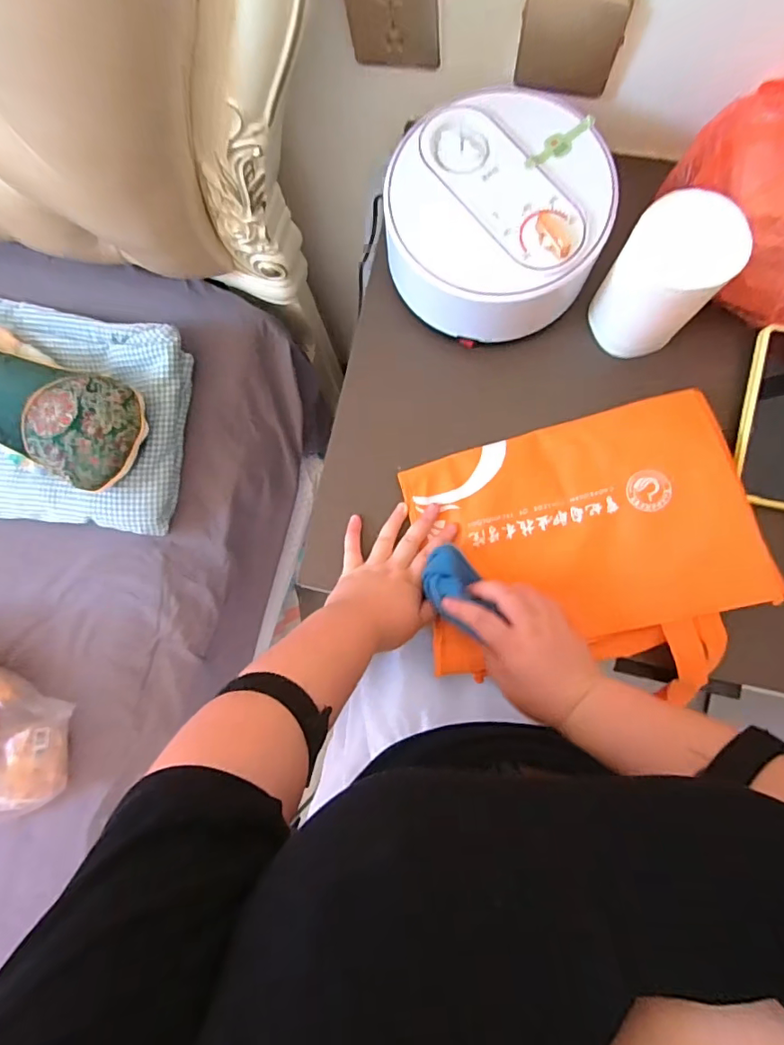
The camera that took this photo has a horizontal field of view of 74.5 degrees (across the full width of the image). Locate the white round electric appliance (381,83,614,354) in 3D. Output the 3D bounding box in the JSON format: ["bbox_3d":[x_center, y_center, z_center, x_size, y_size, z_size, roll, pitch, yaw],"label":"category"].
[{"bbox_3d":[0.100,-0.280,0.487,0.188,0.097,0.192,0,83,3],"label":"white round electric appliance"}]

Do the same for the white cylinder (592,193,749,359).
[{"bbox_3d":[0.236,-0.211,0.458,0.082,0.124,0.079,0,83,3],"label":"white cylinder"}]

